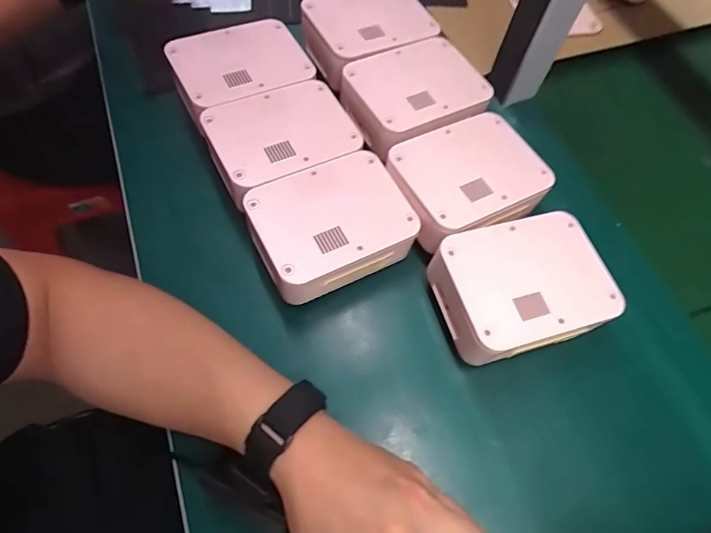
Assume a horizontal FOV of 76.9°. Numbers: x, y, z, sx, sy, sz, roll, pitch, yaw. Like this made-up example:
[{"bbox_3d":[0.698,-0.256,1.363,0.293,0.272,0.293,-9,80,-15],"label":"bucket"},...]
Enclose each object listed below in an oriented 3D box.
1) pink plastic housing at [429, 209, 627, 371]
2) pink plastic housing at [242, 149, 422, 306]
[{"bbox_3d":[0.135,0.019,0.367,0.129,0.055,0.099,-15,66,-10],"label":"pink plastic housing"},{"bbox_3d":[-0.021,-0.038,0.386,0.129,0.039,0.098,-25,68,-14],"label":"pink plastic housing"}]

